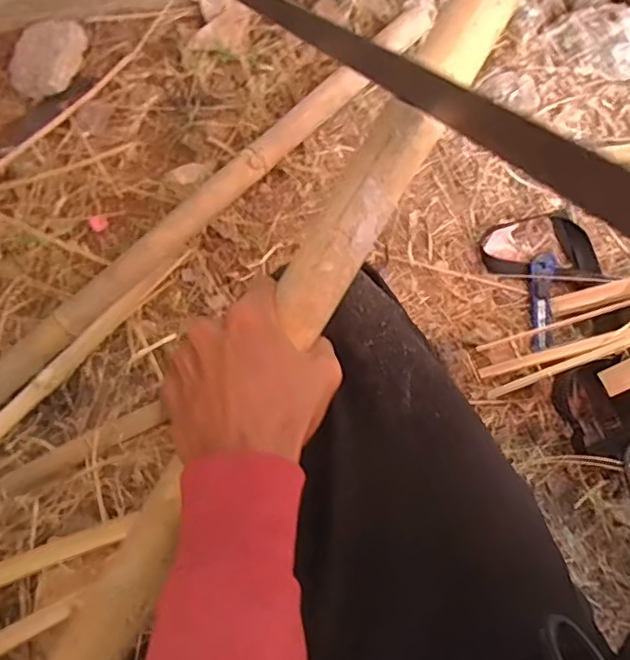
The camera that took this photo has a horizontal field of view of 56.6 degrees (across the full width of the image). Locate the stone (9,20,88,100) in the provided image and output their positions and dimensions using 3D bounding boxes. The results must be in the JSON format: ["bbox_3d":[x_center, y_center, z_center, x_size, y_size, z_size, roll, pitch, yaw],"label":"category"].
[{"bbox_3d":[-0.374,-0.375,0.806,0.100,0.037,0.122,14,76,5],"label":"stone"}]

